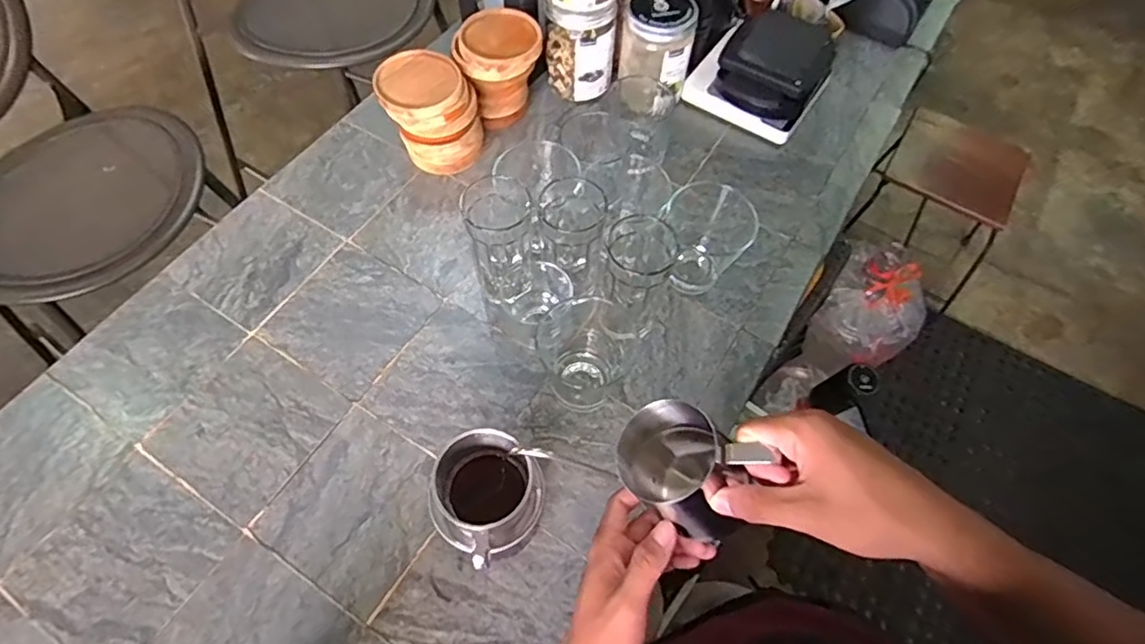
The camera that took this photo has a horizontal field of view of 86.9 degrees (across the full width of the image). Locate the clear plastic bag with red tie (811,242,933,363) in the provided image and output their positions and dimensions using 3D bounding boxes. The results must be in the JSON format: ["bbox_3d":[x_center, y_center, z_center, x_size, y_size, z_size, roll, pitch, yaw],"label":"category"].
[{"bbox_3d":[0.691,-0.044,1.374,0.235,0.181,0.209,30,65,14],"label":"clear plastic bag with red tie"}]

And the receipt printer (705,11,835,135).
[{"bbox_3d":[0.282,-0.353,0.826,0.125,0.106,0.155,31,65,13],"label":"receipt printer"}]

